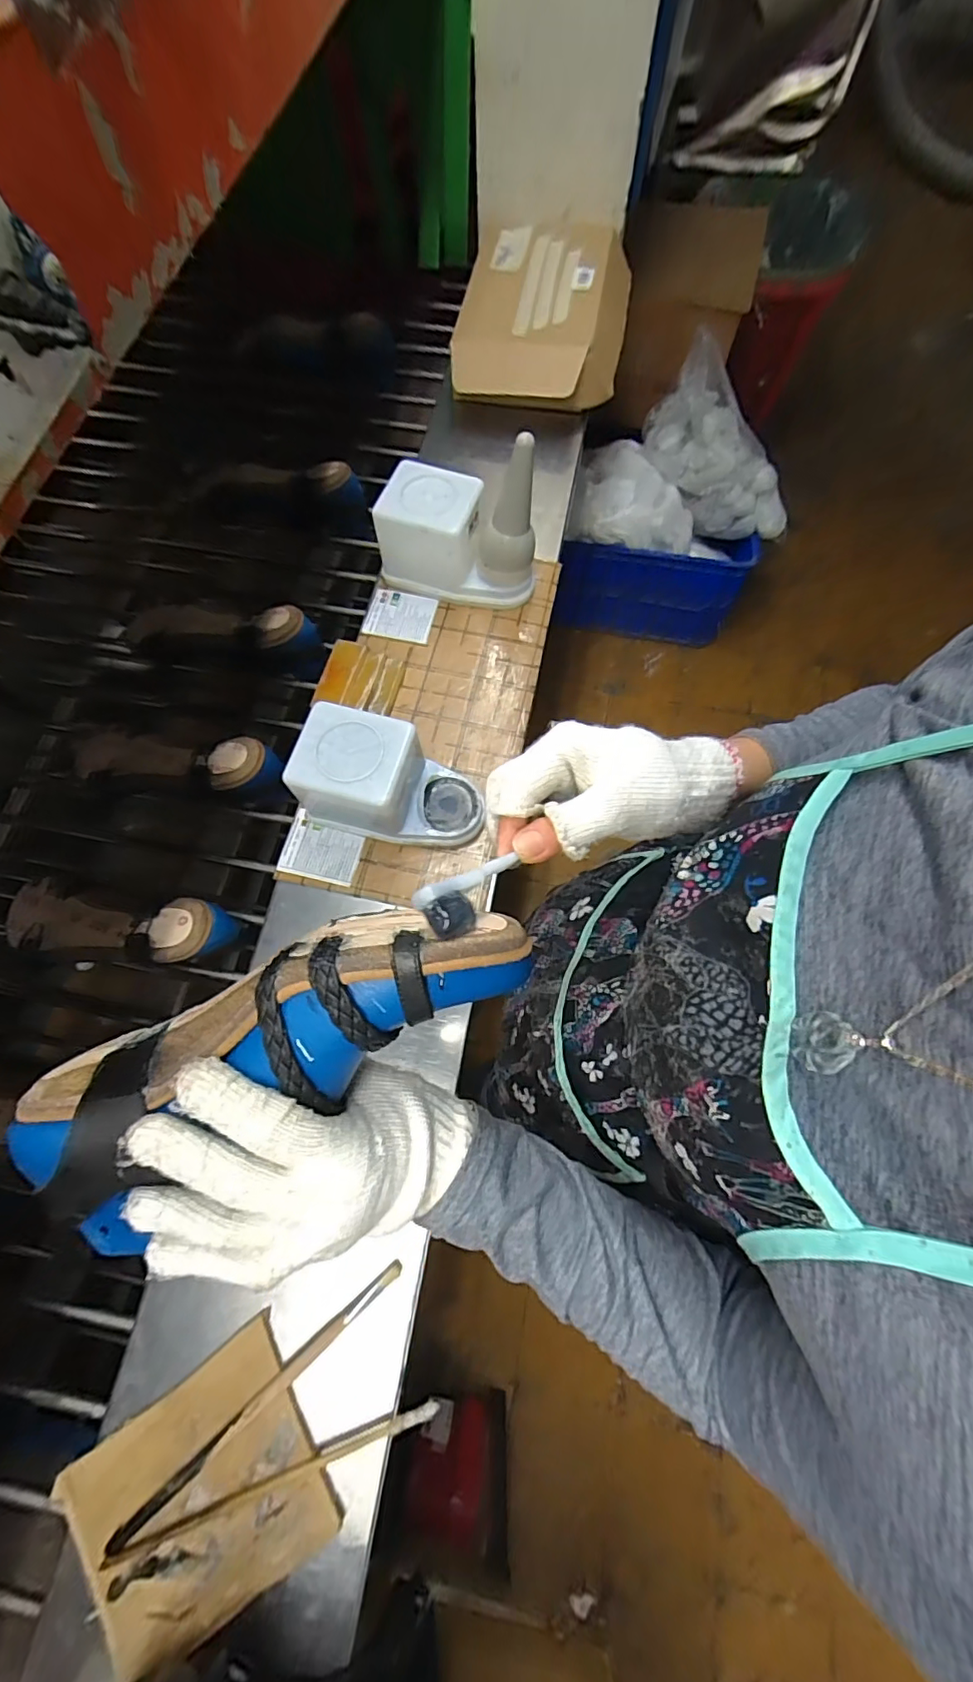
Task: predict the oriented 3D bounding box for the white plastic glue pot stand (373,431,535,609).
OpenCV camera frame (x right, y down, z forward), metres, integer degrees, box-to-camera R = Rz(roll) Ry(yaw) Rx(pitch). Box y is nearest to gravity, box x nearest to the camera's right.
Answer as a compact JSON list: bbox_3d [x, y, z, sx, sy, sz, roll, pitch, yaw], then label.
[{"bbox_3d":[-0.031,-0.373,0.630,0.181,0.158,0.100,22,73,8],"label":"white plastic glue pot stand"}]

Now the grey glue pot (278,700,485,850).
[{"bbox_3d":[-0.094,-0.059,0.555,0.185,0.105,0.102,12,72,5],"label":"grey glue pot"}]

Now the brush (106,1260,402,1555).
[{"bbox_3d":[-0.178,0.450,0.430,0.268,0.010,0.013,-39,75,-11],"label":"brush"}]

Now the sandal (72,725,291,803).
[{"bbox_3d":[-0.362,-0.083,0.634,0.250,0.087,0.078,8,71,4],"label":"sandal"}]

